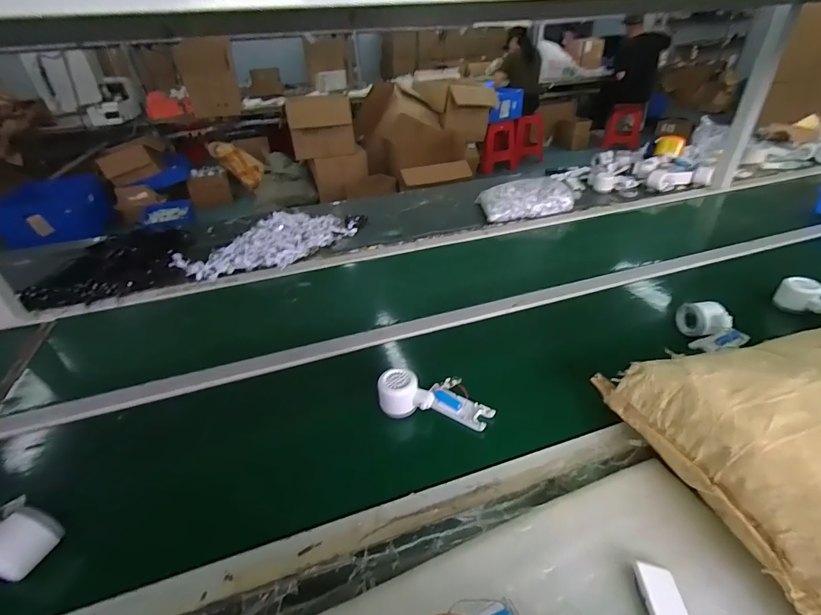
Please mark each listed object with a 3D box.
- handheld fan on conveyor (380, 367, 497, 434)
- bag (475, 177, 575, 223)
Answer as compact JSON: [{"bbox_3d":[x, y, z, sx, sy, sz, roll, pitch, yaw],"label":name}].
[{"bbox_3d":[0.036,0.142,0.610,0.170,0.045,0.068,13,36,-1],"label":"handheld fan on conveyor"},{"bbox_3d":[0.343,-0.326,1.203,0.259,0.070,0.127,-7,35,-4],"label":"bag"}]

